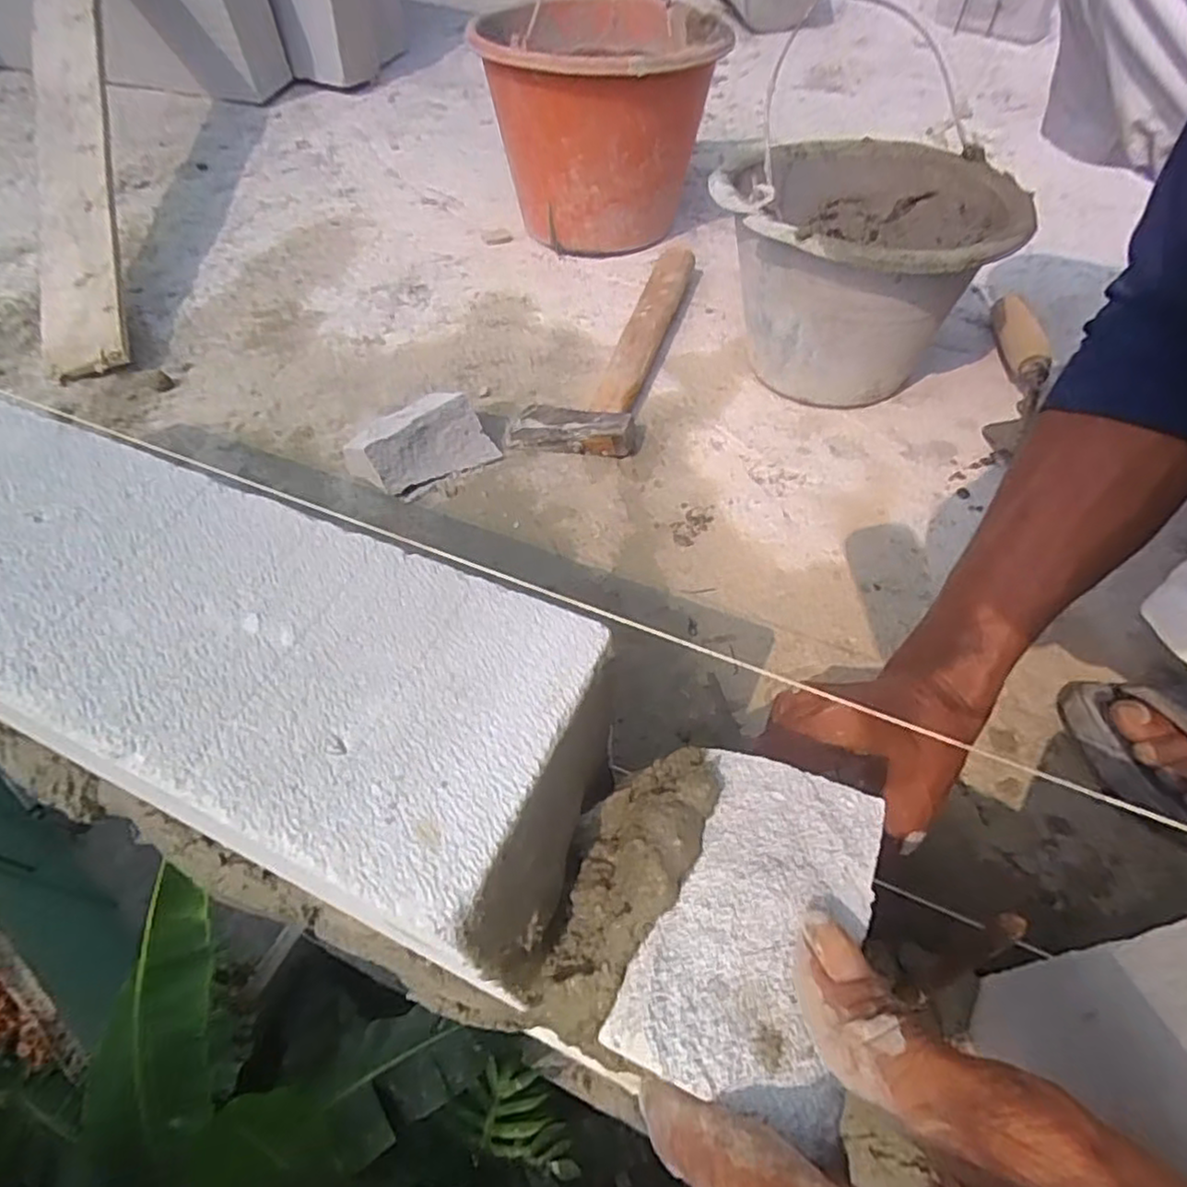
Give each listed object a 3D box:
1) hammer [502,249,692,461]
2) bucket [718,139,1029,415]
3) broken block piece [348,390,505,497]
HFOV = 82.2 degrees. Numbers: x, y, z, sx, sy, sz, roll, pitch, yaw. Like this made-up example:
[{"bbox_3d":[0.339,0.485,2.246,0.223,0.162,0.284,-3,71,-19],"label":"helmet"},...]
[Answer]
[{"bbox_3d":[0.016,-0.257,0.690,0.120,0.040,0.321,12,52,10],"label":"hammer"},{"bbox_3d":[0.226,-0.283,0.619,0.237,0.171,0.251,0,51,0],"label":"bucket"},{"bbox_3d":[-0.149,-0.132,0.589,0.120,0.052,0.064,-22,54,-16],"label":"broken block piece"}]

